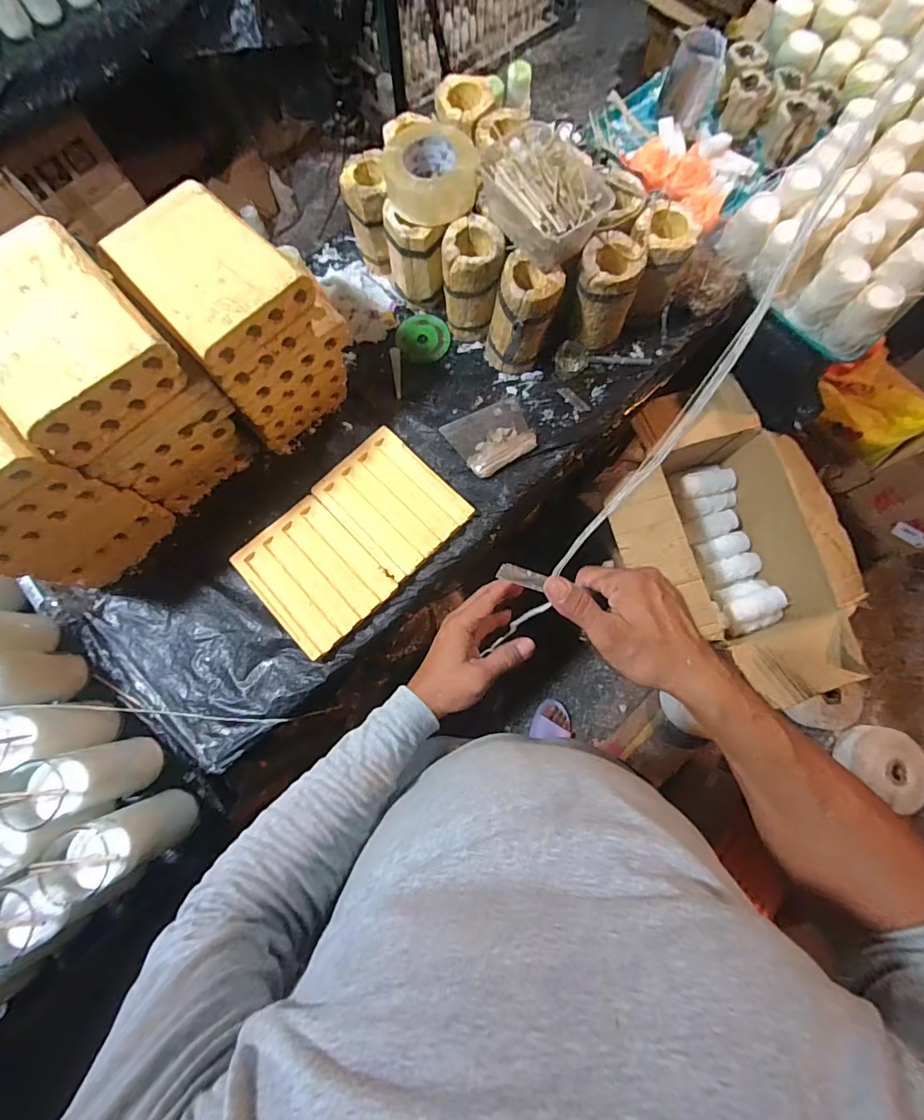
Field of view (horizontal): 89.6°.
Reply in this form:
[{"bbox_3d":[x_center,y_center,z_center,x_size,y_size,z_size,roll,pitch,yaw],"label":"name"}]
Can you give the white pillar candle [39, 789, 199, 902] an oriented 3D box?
[{"bbox_3d":[-0.397,0.333,0.556,0.080,0.151,0.069,-24,78,-5],"label":"white pillar candle"}]

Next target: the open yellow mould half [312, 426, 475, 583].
[{"bbox_3d":[-0.108,-0.090,0.721,0.205,0.018,0.160,44,81,10],"label":"open yellow mould half"}]

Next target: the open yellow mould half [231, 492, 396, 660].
[{"bbox_3d":[-0.225,0.023,0.708,0.163,0.031,0.206,-44,80,-9],"label":"open yellow mould half"}]

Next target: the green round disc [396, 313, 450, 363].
[{"bbox_3d":[-0.068,-0.386,0.810,0.092,0.004,0.096,5,77,2],"label":"green round disc"}]

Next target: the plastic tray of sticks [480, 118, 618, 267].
[{"bbox_3d":[0.110,-0.497,0.635,0.117,0.075,0.170,-37,79,-8],"label":"plastic tray of sticks"}]

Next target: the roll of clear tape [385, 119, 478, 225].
[{"bbox_3d":[-0.045,-0.551,0.667,0.124,0.052,0.120,0,77,1],"label":"roll of clear tape"}]

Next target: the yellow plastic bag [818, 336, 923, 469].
[{"bbox_3d":[1.045,-0.404,1.188,0.196,0.084,0.264,-35,79,-7],"label":"yellow plastic bag"}]

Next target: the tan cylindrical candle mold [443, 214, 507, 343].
[{"bbox_3d":[0.017,-0.430,0.730,0.085,0.152,0.083,0,77,1],"label":"tan cylindrical candle mold"}]

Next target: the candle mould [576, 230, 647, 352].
[{"bbox_3d":[0.217,-0.405,0.727,0.092,0.149,0.097,14,77,4],"label":"candle mould"}]

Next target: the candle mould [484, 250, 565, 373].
[{"bbox_3d":[0.089,-0.362,0.721,0.102,0.152,0.107,14,77,4],"label":"candle mould"}]

